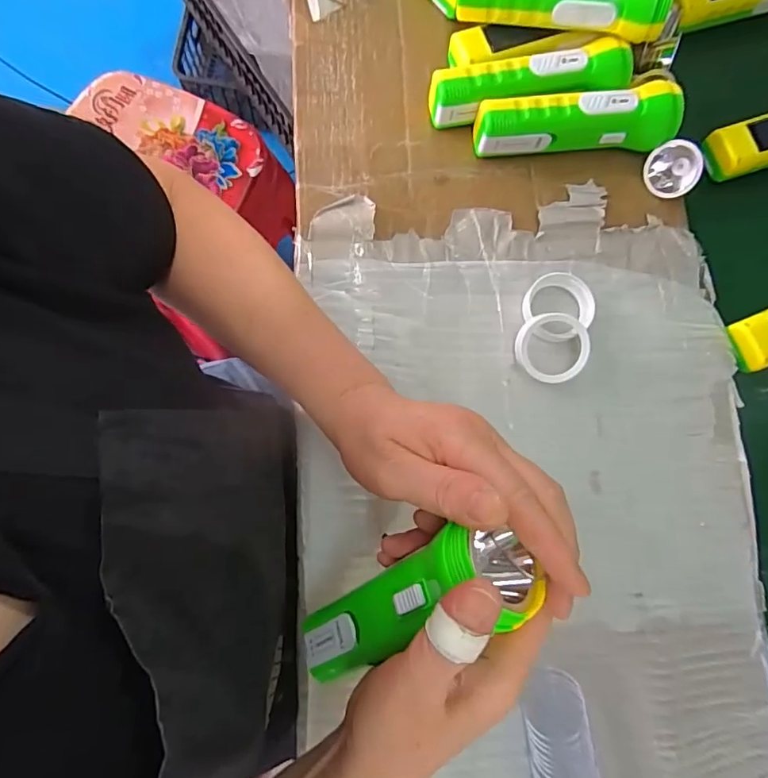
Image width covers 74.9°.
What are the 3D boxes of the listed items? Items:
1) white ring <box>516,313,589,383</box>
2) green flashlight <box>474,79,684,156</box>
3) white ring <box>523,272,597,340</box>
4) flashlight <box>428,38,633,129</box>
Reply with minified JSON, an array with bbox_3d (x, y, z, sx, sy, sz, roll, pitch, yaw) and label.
[{"bbox_3d":[0.126,-0.030,0.376,0.052,0.012,0.051,1,92,17],"label":"white ring"},{"bbox_3d":[0.156,-0.221,0.416,0.161,0.050,0.046,1,78,0],"label":"green flashlight"},{"bbox_3d":[0.137,-0.065,0.397,0.052,0.019,0.051,0,79,1],"label":"white ring"},{"bbox_3d":[0.118,-0.250,0.417,0.160,0.049,0.042,-5,78,-1],"label":"flashlight"}]

